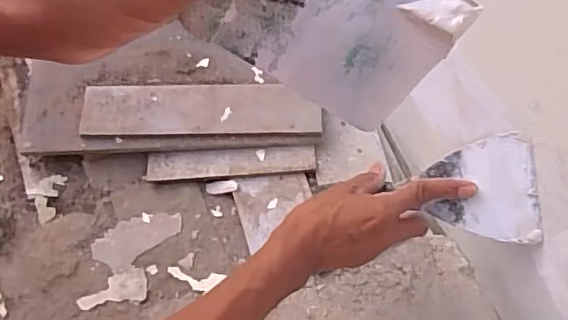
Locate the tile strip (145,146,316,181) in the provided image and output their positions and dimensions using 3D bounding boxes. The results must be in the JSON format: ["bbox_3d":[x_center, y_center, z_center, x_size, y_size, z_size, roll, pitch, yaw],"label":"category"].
[{"bbox_3d":[-0.063,0.002,0.673,0.196,0.010,0.032,0,63,-4],"label":"tile strip"}]

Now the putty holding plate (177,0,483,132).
[{"bbox_3d":[0.015,-0.060,0.243,0.104,0.078,0.006,30,40,-8],"label":"putty holding plate"}]

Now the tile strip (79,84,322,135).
[{"bbox_3d":[-0.099,-0.061,0.688,0.279,0.009,0.067,0,63,0],"label":"tile strip"}]

